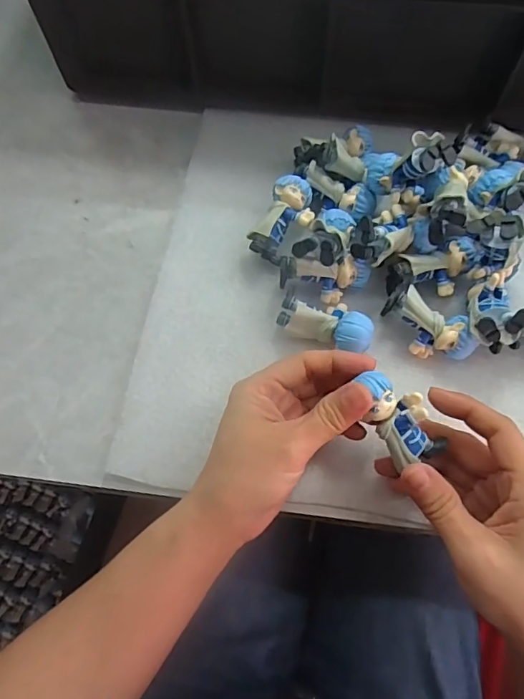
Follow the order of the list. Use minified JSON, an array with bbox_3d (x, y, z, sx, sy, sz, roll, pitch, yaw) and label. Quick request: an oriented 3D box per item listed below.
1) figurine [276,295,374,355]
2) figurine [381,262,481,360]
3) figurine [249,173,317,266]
[{"bbox_3d":[0.043,-0.019,0.324,0.062,0.027,0.033,18,71,9],"label":"figurine"},{"bbox_3d":[0.105,-0.020,0.321,0.032,0.032,0.075,-39,73,-12],"label":"figurine"},{"bbox_3d":[0.016,-0.093,0.342,0.033,0.020,0.061,30,93,13],"label":"figurine"}]

